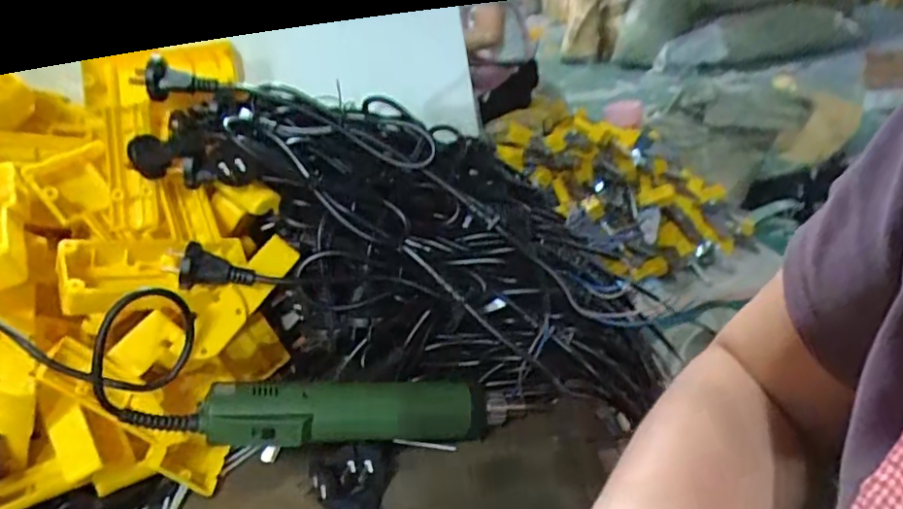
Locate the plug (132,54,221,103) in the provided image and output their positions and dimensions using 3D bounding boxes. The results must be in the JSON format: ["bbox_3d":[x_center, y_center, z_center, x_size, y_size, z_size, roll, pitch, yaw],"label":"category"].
[{"bbox_3d":[-0.196,-0.124,0.424,0.058,0.030,0.018,1,23,-17],"label":"plug"}]

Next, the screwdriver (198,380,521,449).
[{"bbox_3d":[-0.053,0.107,0.401,0.210,0.034,0.033,5,21,-23],"label":"screwdriver"}]

